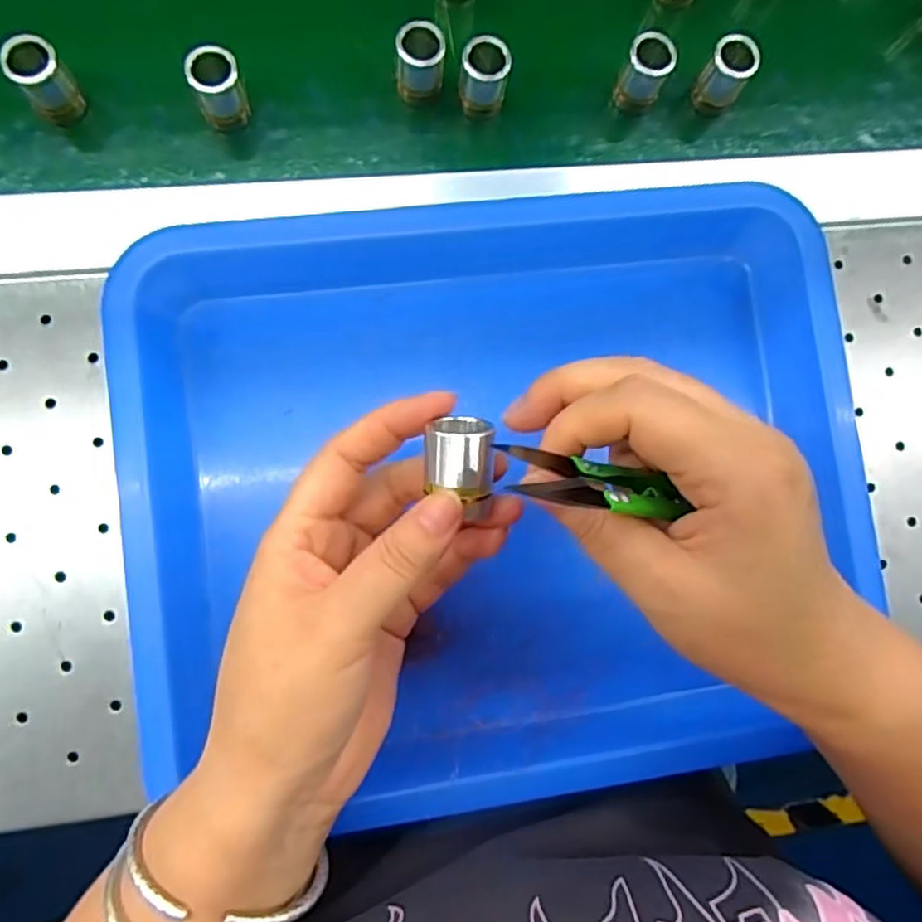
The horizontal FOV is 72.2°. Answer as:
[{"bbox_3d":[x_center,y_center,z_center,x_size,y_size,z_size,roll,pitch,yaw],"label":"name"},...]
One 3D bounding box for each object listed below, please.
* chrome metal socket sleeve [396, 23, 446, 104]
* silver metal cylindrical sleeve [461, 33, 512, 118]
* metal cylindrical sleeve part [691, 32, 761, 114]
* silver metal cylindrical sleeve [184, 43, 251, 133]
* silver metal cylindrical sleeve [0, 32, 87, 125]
[{"bbox_3d":[-0.020,-0.195,0.311,0.022,0.032,0.018,-1,85,-7],"label":"chrome metal socket sleeve"},{"bbox_3d":[0.012,-0.189,0.315,0.022,0.037,0.017,9,84,-6],"label":"silver metal cylindrical sleeve"},{"bbox_3d":[0.137,-0.199,0.327,0.022,0.031,0.019,38,82,-2],"label":"metal cylindrical sleeve part"},{"bbox_3d":[-0.114,-0.177,0.299,0.022,0.032,0.018,-15,87,-7],"label":"silver metal cylindrical sleeve"},{"bbox_3d":[-0.192,-0.175,0.292,0.023,0.034,0.019,-44,91,-8],"label":"silver metal cylindrical sleeve"}]

